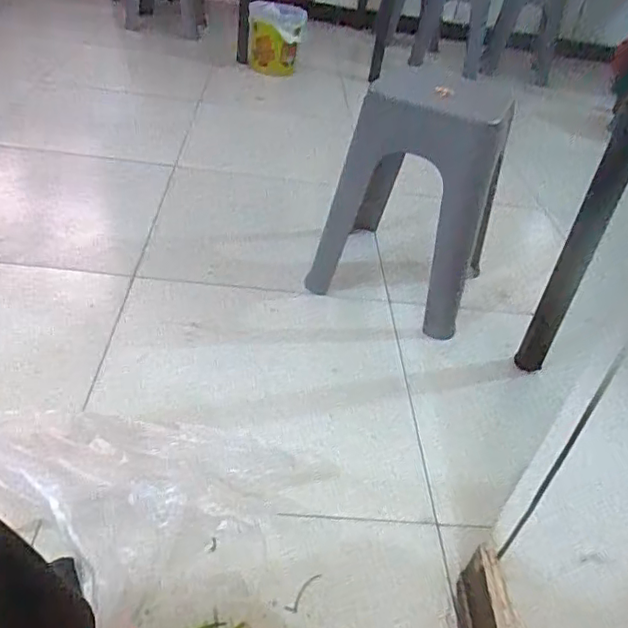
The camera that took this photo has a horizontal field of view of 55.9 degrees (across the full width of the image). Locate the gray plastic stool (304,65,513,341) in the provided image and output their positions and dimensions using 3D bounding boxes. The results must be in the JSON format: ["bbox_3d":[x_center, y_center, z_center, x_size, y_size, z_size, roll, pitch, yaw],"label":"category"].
[{"bbox_3d":[0.211,-0.281,1.395,0.404,0.418,0.368,18,37,12],"label":"gray plastic stool"}]

